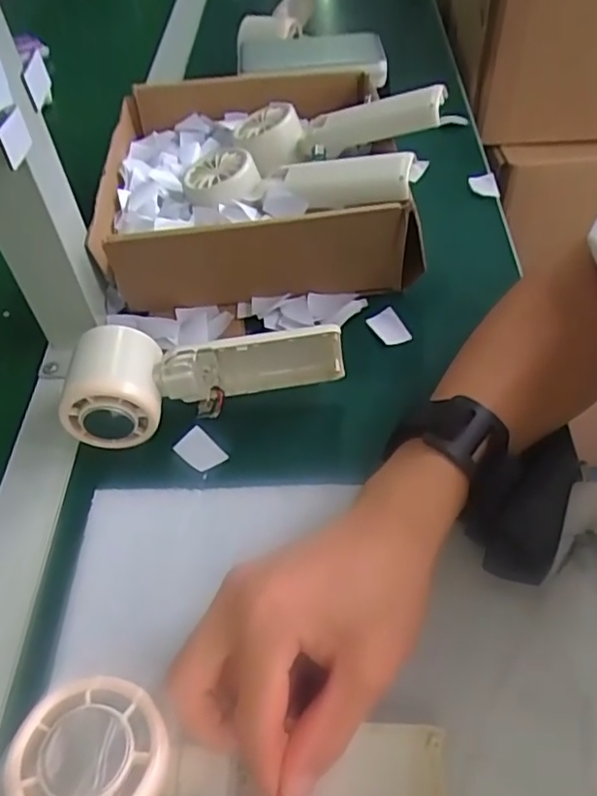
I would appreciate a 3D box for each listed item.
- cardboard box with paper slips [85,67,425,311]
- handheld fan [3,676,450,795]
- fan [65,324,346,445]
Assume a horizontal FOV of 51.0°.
[{"bbox_3d":[-0.035,-0.169,0.486,0.211,0.067,0.209,-5,54,-2],"label":"cardboard box with paper slips"},{"bbox_3d":[-0.018,0.143,0.234,0.169,0.028,0.055,14,52,-12],"label":"handheld fan"},{"bbox_3d":[-0.055,-0.014,0.374,0.162,0.050,0.062,-4,51,0],"label":"fan"}]

